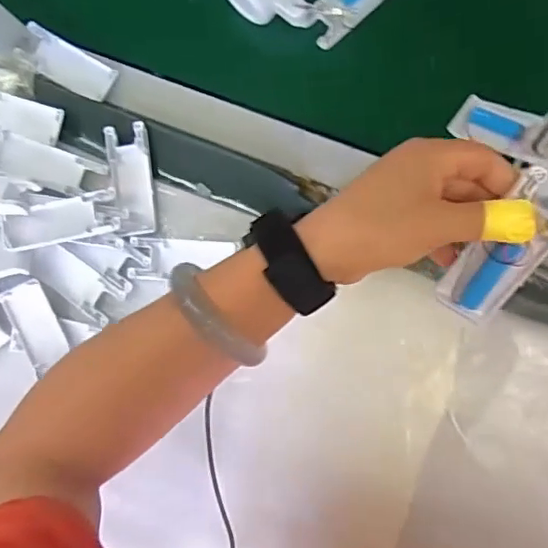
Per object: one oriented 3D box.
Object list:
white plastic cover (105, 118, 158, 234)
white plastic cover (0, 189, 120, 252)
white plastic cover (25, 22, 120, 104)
[{"bbox_3d":[-0.136,-0.088,0.536,0.039,0.014,0.106,-8,84,7],"label":"white plastic cover"},{"bbox_3d":[-0.194,-0.047,0.519,0.099,0.017,0.038,-17,82,-10],"label":"white plastic cover"},{"bbox_3d":[-0.206,-0.208,0.564,0.109,0.007,0.040,32,90,10],"label":"white plastic cover"}]

